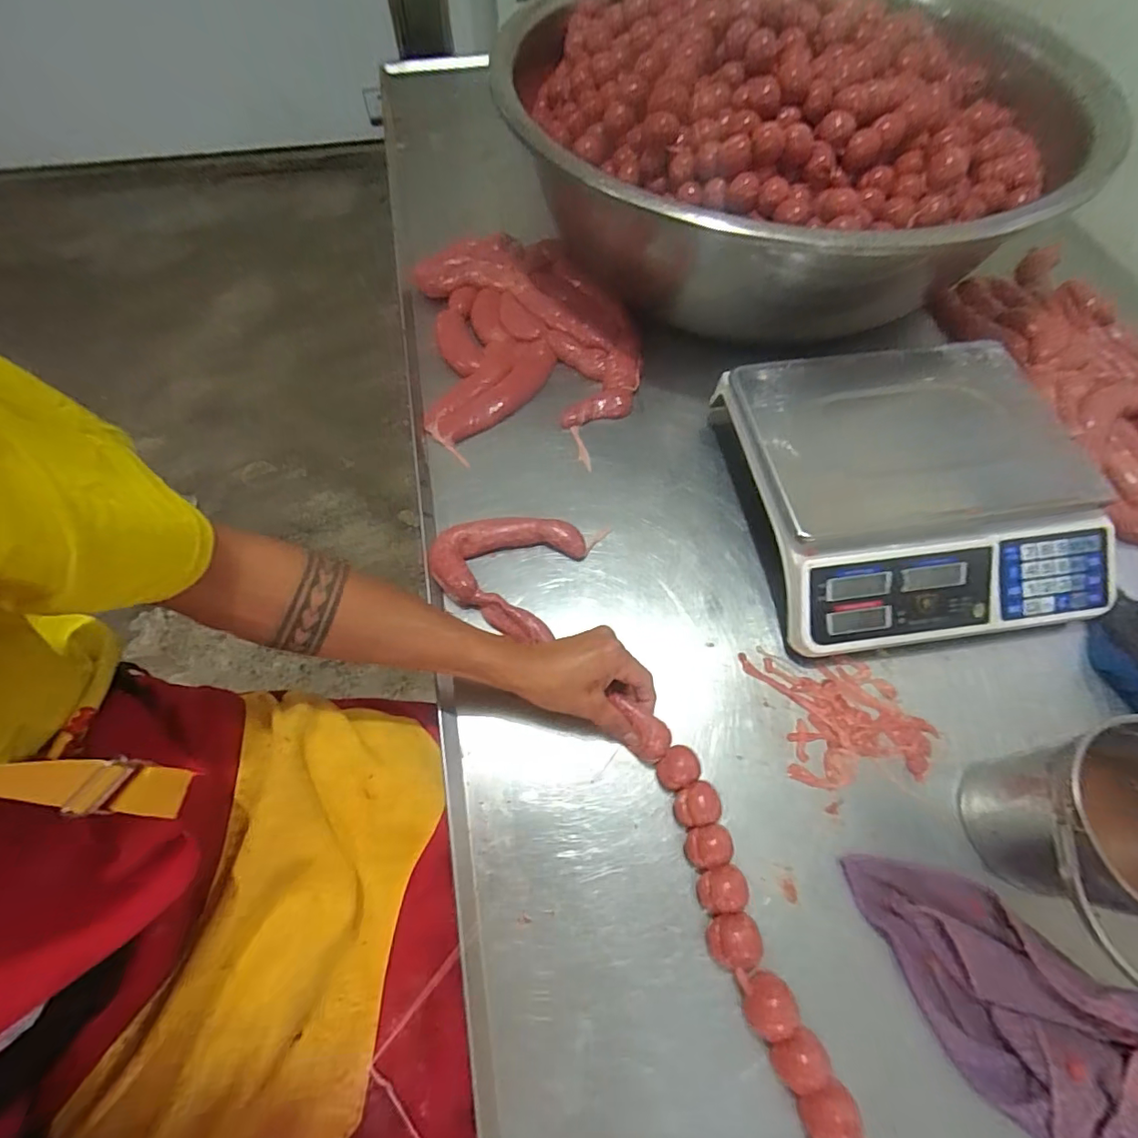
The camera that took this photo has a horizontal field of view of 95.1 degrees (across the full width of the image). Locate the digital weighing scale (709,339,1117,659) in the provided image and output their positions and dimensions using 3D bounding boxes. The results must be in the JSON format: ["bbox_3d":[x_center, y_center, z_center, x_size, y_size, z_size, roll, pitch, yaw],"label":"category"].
[{"bbox_3d":[0.352,-0.084,0.555,0.327,0.102,0.313,-7,64,-2],"label":"digital weighing scale"}]

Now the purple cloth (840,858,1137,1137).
[{"bbox_3d":[0.380,0.352,0.372,0.334,0.030,0.172,15,65,8],"label":"purple cloth"}]

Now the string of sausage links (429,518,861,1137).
[{"bbox_3d":[0.072,0.186,0.451,0.150,0.033,0.632,-29,66,-13],"label":"string of sausage links"}]

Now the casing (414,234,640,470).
[{"bbox_3d":[-0.057,-0.326,0.717,0.286,0.040,0.407,-10,64,-4],"label":"casing"}]

